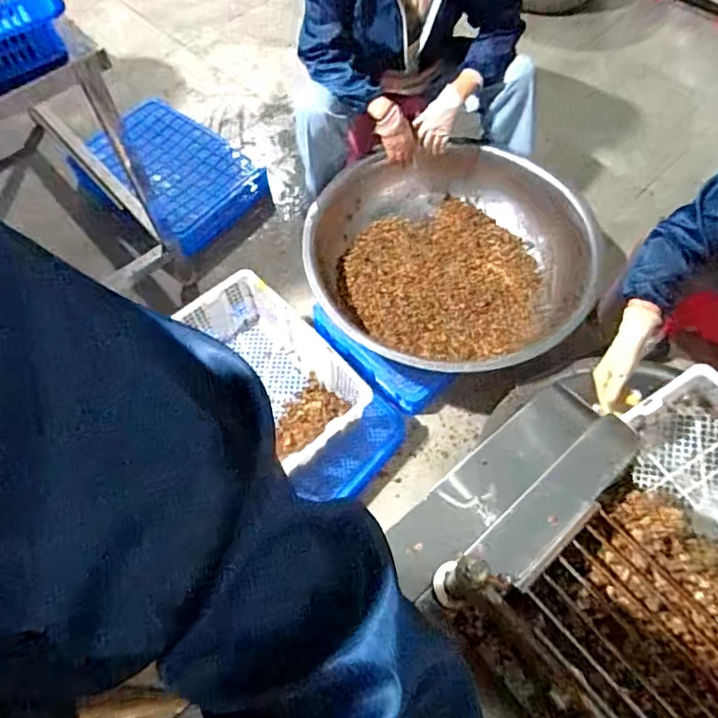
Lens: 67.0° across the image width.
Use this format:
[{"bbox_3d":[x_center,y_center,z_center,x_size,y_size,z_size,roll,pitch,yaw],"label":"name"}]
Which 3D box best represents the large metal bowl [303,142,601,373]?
[{"bbox_3d":[0.250,-0.305,1.468,0.724,0.207,0.703,0,63,0],"label":"large metal bowl"}]

